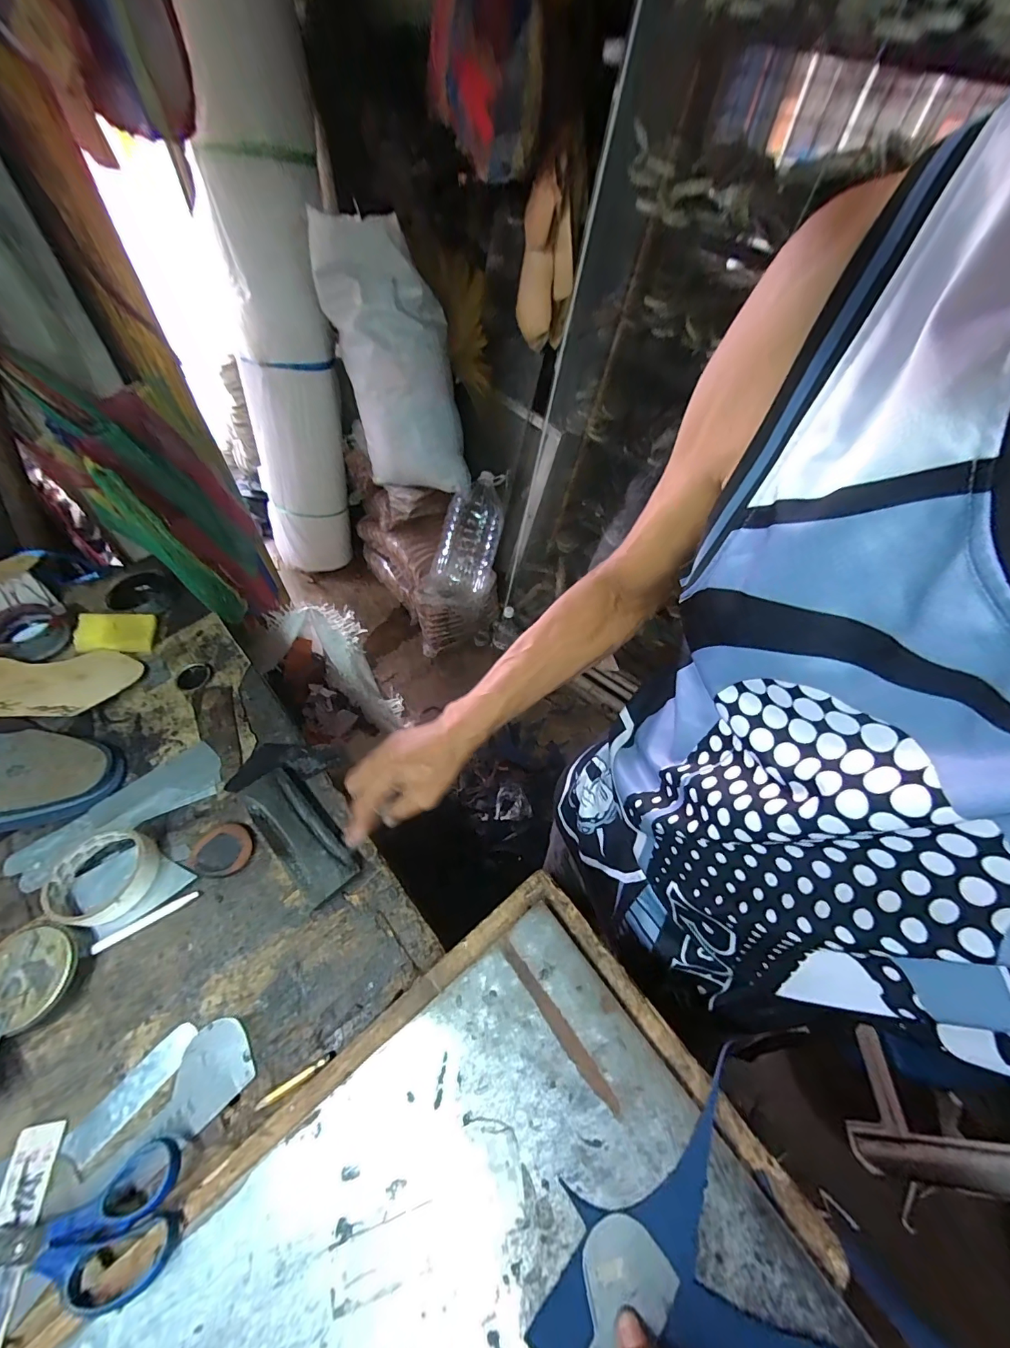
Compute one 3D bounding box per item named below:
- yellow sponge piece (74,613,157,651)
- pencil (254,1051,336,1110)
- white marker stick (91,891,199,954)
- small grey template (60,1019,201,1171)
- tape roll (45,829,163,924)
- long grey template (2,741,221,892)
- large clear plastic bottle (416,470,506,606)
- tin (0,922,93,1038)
[{"bbox_3d":[-0.528,-0.058,0.601,0.082,0.008,0.054,0,77,-28],"label":"yellow sponge piece"},{"bbox_3d":[-0.167,0.324,0.351,0.063,0.007,0.007,-25,60,-17],"label":"pencil"},{"bbox_3d":[-0.332,0.228,0.409,0.087,0.004,0.010,-26,60,-18],"label":"white marker stick"},{"bbox_3d":[-0.292,0.328,0.348,0.027,0.004,0.097,36,62,21],"label":"small grey template"},{"bbox_3d":[-0.382,0.192,0.423,0.086,0.023,0.082,1,56,-1],"label":"tape roll"},{"bbox_3d":[-0.419,0.152,0.485,0.200,0.007,0.071,-34,64,-25],"label":"long grey template"},{"bbox_3d":[-0.121,-0.445,1.505,0.188,0.190,0.479,28,104,16],"label":"large clear plastic bottle"},{"bbox_3d":[-0.408,0.260,0.375,0.083,0.025,0.075,-14,57,-11],"label":"tin"}]

